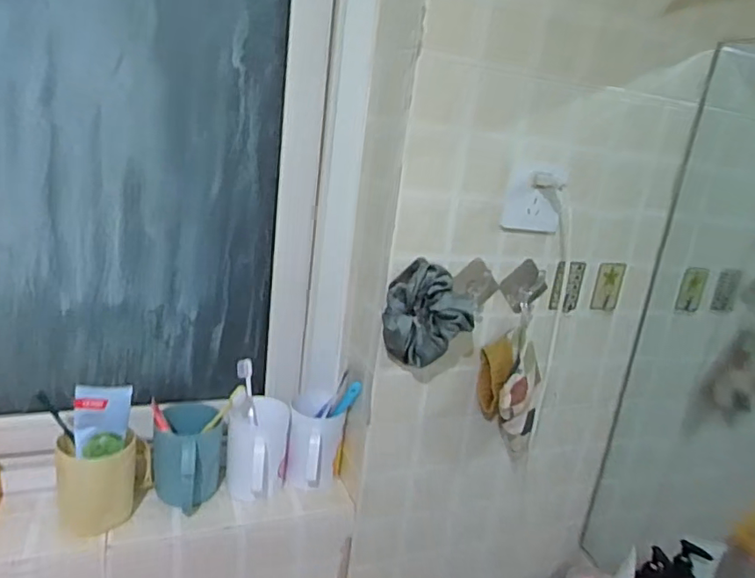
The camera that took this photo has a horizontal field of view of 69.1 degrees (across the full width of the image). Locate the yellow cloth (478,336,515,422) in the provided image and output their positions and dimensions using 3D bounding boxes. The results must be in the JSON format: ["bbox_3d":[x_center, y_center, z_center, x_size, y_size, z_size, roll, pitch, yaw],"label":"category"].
[{"bbox_3d":[0.156,0.123,0.737,0.037,0.111,0.026,21,20,38],"label":"yellow cloth"}]

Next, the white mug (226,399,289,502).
[{"bbox_3d":[-0.160,0.220,0.733,0.074,0.107,0.104,6,16,-8],"label":"white mug"}]

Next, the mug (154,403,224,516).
[{"bbox_3d":[-0.239,0.215,0.692,0.080,0.099,0.097,3,17,-18],"label":"mug"}]

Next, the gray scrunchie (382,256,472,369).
[{"bbox_3d":[0.059,0.033,0.646,0.098,0.116,0.062,7,16,-3],"label":"gray scrunchie"}]

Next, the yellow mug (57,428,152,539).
[{"bbox_3d":[-0.319,0.219,0.646,0.097,0.101,0.076,1,17,-22],"label":"yellow mug"}]

